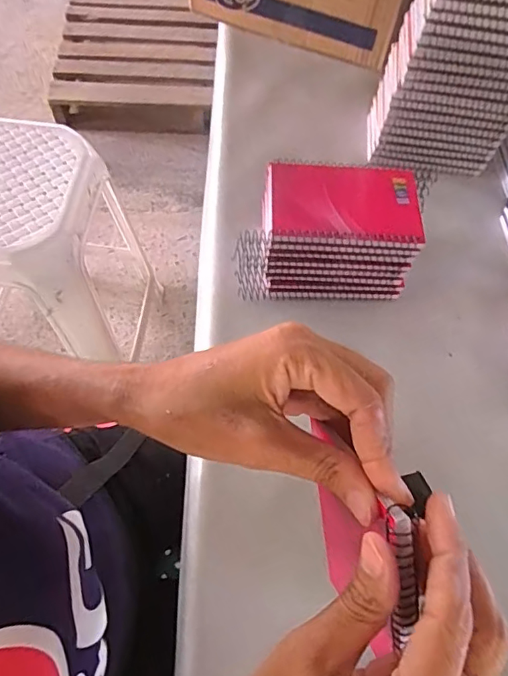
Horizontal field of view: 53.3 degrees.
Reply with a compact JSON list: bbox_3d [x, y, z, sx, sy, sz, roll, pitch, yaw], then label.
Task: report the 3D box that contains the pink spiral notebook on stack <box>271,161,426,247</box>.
[{"bbox_3d":[0.080,-0.119,0.450,0.134,0.010,0.082,4,62,-3],"label":"pink spiral notebook on stack"}]

